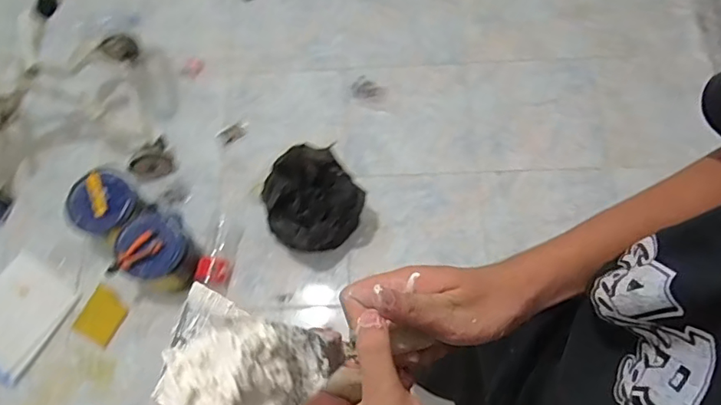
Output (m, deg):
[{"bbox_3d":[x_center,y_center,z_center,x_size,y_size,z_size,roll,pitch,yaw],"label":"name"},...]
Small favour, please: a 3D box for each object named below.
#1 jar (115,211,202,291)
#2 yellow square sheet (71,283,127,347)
[{"bbox_3d":[-0.546,0.136,1.436,0.188,0.176,0.176,-1,69,2],"label":"jar"},{"bbox_3d":[-0.719,0.317,1.464,0.110,0.011,0.134,31,79,-1],"label":"yellow square sheet"}]

